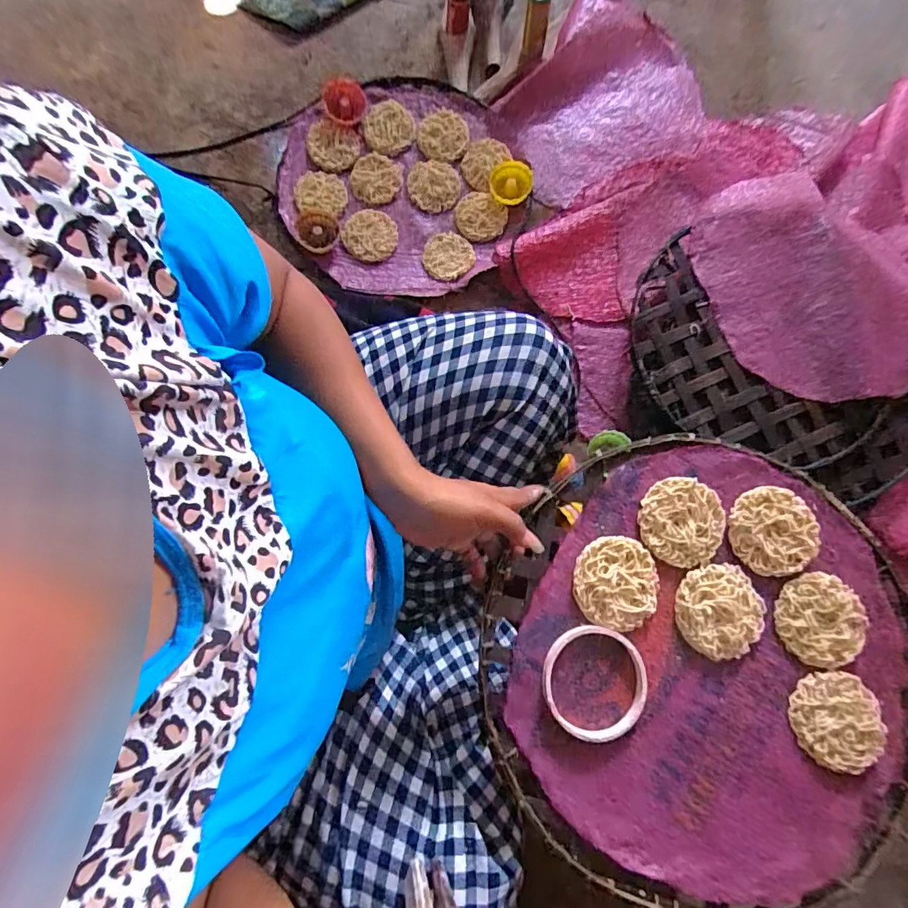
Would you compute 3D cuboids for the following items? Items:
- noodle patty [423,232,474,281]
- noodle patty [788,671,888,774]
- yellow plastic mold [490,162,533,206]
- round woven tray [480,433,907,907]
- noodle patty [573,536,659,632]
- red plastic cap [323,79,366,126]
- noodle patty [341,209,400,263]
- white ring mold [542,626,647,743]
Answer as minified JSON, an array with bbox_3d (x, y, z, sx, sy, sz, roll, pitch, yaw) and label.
[{"bbox_3d":[-0.006,-0.289,0.704,0.071,0.010,0.073,0,79,-1],"label":"noodle patty"},{"bbox_3d":[0.331,0.229,0.413,0.072,0.010,0.076,1,81,-4],"label":"noodle patty"},{"bbox_3d":[0.086,-0.403,0.722,0.061,0.026,0.063,16,94,9],"label":"yellow plastic mold"},{"bbox_3d":[0.214,0.175,0.412,0.361,0.022,0.365,0,79,-1],"label":"round woven tray"},{"bbox_3d":[0.142,0.111,0.416,0.073,0.012,0.076,1,81,-4],"label":"noodle patty"},{"bbox_3d":[-0.164,-0.526,0.717,0.060,0.026,0.060,0,79,-1],"label":"red plastic cap"},{"bbox_3d":[-0.121,-0.322,0.702,0.076,0.012,0.076,0,79,-1],"label":"noodle patty"},{"bbox_3d":[0.117,0.192,0.403,0.088,0.016,0.090,25,80,0],"label":"white ring mold"}]

